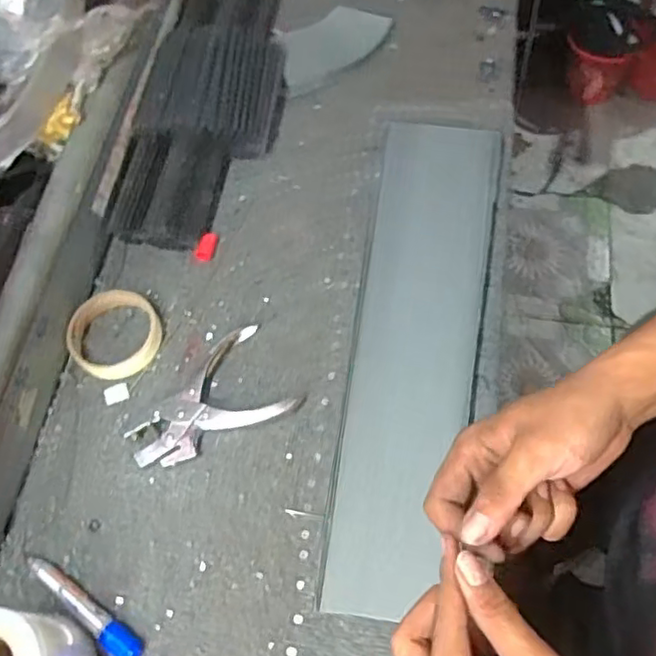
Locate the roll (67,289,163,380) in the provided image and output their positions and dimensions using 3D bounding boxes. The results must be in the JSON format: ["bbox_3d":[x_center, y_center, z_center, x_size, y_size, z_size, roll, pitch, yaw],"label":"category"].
[{"bbox_3d":[-0.206,0.006,0.617,0.084,0.021,0.085,-1,63,2],"label":"roll"}]

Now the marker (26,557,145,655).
[{"bbox_3d":[-0.199,0.225,0.510,0.123,0.013,0.020,30,68,16],"label":"marker"}]

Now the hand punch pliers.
[{"bbox_3d":[-0.110,0.073,0.583,0.148,0.019,0.091,-33,67,-13],"label":"hand punch pliers"}]

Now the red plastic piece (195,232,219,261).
[{"bbox_3d":[-0.126,-0.087,0.666,0.016,0.008,0.034,16,65,10],"label":"red plastic piece"}]

